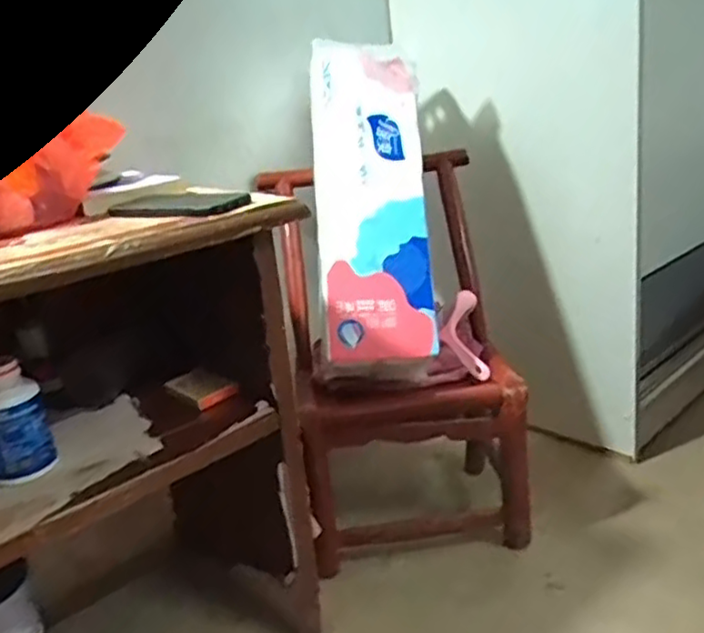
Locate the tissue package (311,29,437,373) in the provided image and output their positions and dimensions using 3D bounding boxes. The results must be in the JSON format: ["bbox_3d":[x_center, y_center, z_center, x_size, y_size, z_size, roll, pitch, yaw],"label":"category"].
[{"bbox_3d":[0.024,-0.185,1.181,0.198,0.543,0.138,-4,-9,7],"label":"tissue package"}]

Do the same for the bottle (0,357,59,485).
[{"bbox_3d":[-0.392,0.124,0.808,0.075,0.136,0.066,-17,22,-26],"label":"bottle"}]

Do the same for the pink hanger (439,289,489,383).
[{"bbox_3d":[0.187,0.030,1.193,0.070,0.025,0.164,2,60,-13],"label":"pink hanger"}]

